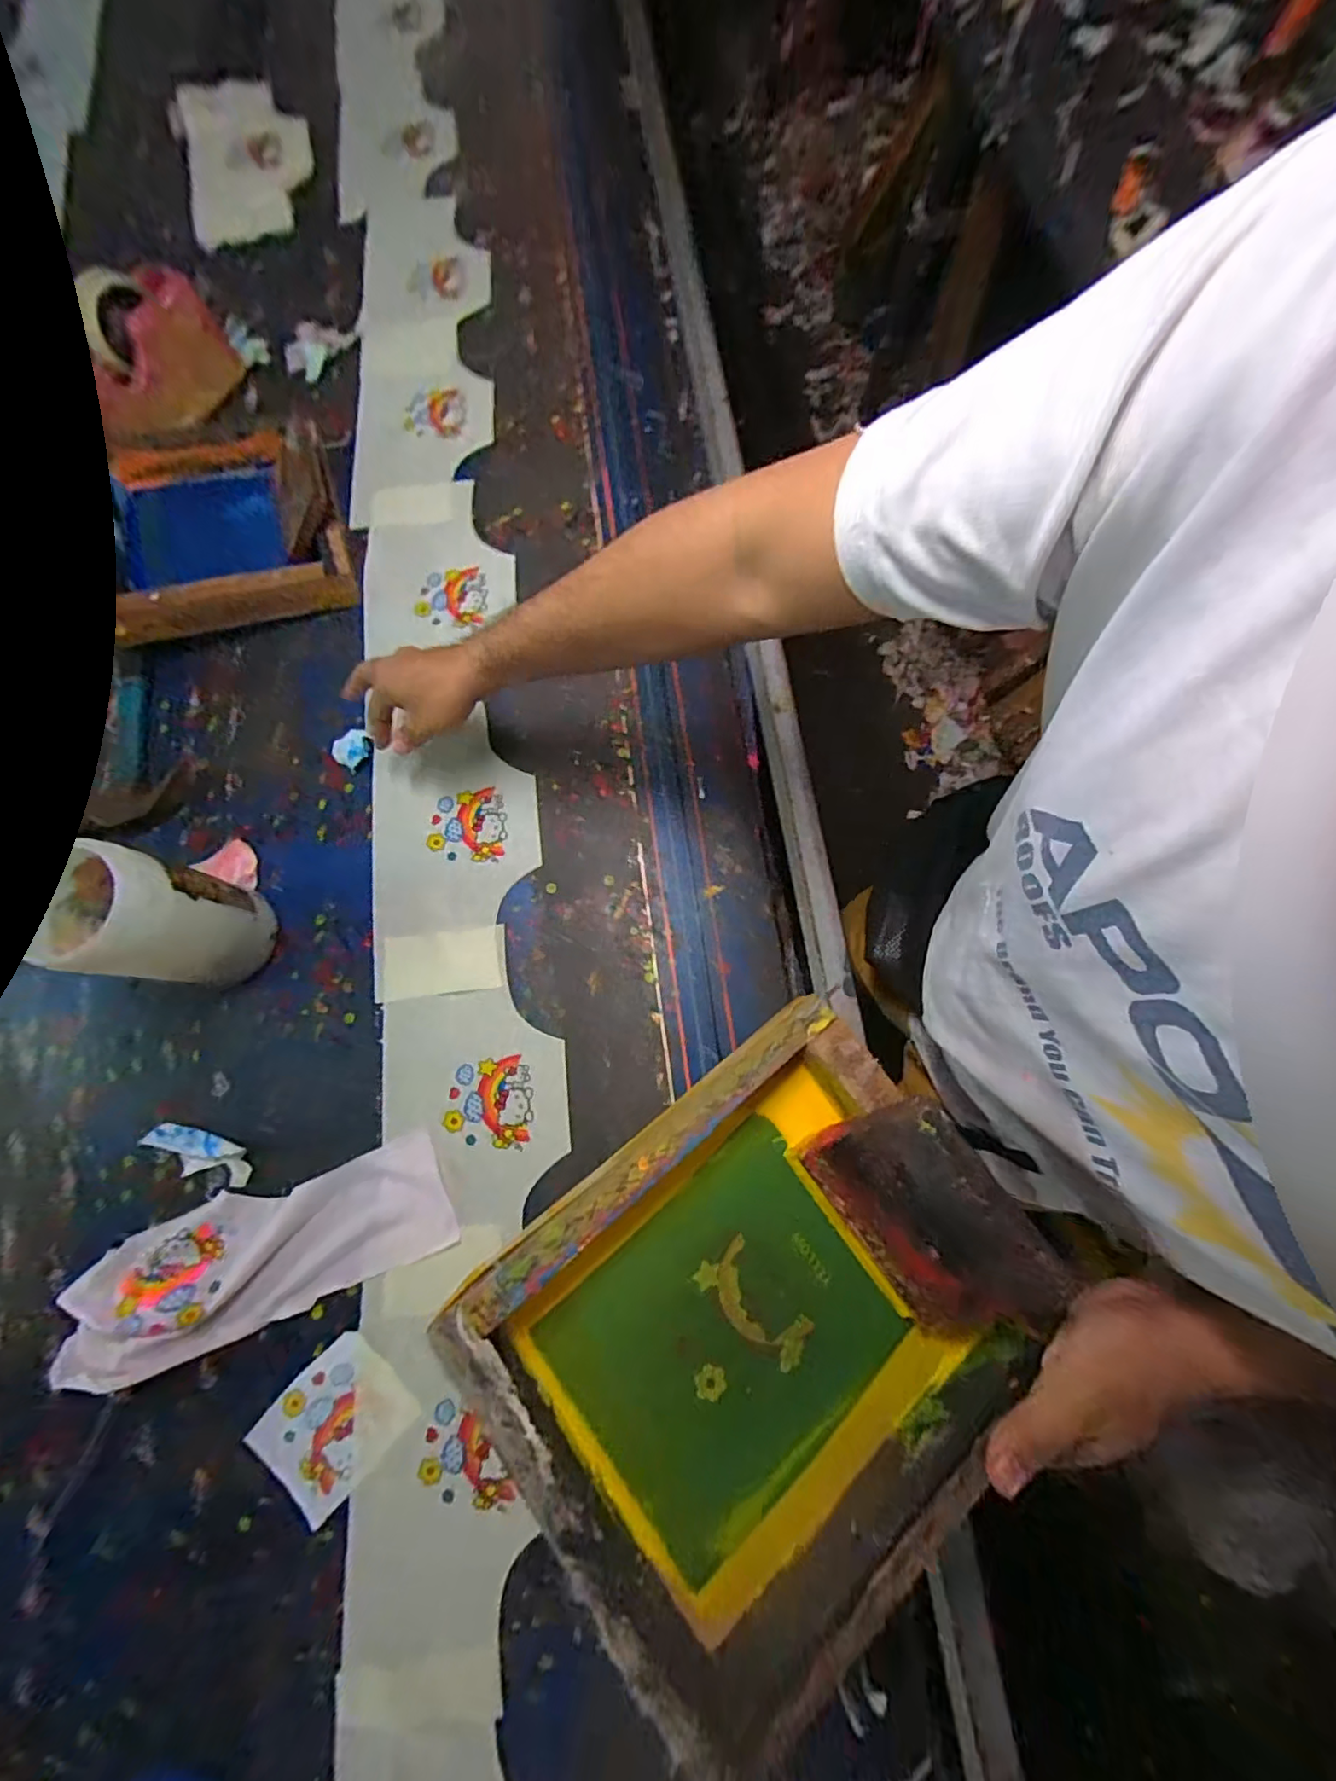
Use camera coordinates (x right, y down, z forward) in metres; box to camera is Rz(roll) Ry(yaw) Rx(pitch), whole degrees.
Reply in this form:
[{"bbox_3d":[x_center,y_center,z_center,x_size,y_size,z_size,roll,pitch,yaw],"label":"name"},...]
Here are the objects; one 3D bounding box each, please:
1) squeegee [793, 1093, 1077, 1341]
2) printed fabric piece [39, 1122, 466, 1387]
[{"bbox_3d":[0.144,0.188,0.325,0.106,0.015,0.133,-41,82,34],"label":"squeegee"},{"bbox_3d":[-0.344,0.308,0.490,0.310,0.020,0.106,-21,78,-5],"label":"printed fabric piece"}]

